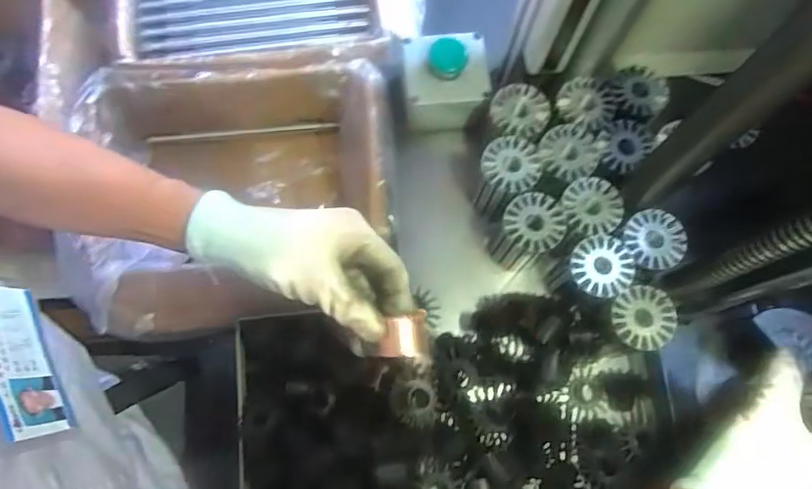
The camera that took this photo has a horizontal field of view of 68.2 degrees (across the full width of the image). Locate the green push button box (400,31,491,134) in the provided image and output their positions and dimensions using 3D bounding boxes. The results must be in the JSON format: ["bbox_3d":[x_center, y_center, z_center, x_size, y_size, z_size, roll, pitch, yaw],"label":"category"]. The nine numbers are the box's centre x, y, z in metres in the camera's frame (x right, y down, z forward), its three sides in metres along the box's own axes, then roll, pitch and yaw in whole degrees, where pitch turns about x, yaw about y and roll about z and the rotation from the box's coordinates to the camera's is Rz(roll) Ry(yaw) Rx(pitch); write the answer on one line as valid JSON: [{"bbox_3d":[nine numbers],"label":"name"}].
[{"bbox_3d":[0.037,-0.163,0.588,0.080,0.066,0.076,-6,74,-3],"label":"green push button box"}]

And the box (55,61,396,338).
[{"bbox_3d":[-0.167,-0.044,0.625,0.301,0.128,0.256,-5,74,-3],"label":"box"}]

